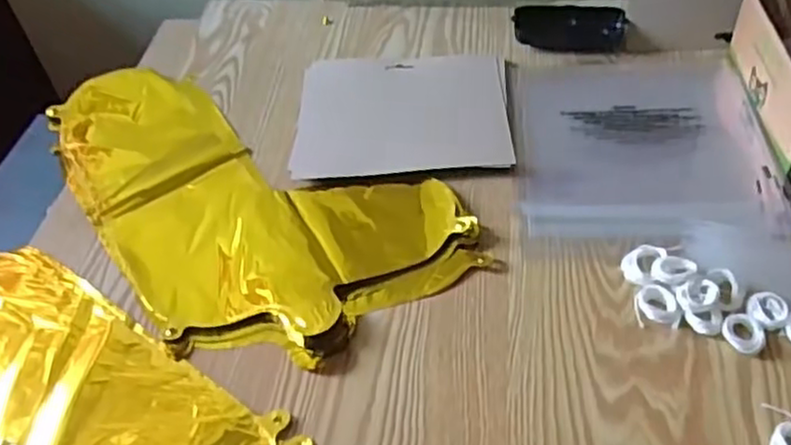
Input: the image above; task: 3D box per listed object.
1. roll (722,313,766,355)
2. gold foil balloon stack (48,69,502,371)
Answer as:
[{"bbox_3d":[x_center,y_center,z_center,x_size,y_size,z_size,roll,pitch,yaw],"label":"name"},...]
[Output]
[{"bbox_3d":[0.229,0.073,0.465,0.027,0.005,0.029,-4,46,4],"label":"roll"},{"bbox_3d":[-0.152,-0.037,0.621,0.227,0.013,0.433,-35,52,-24],"label":"gold foil balloon stack"}]

